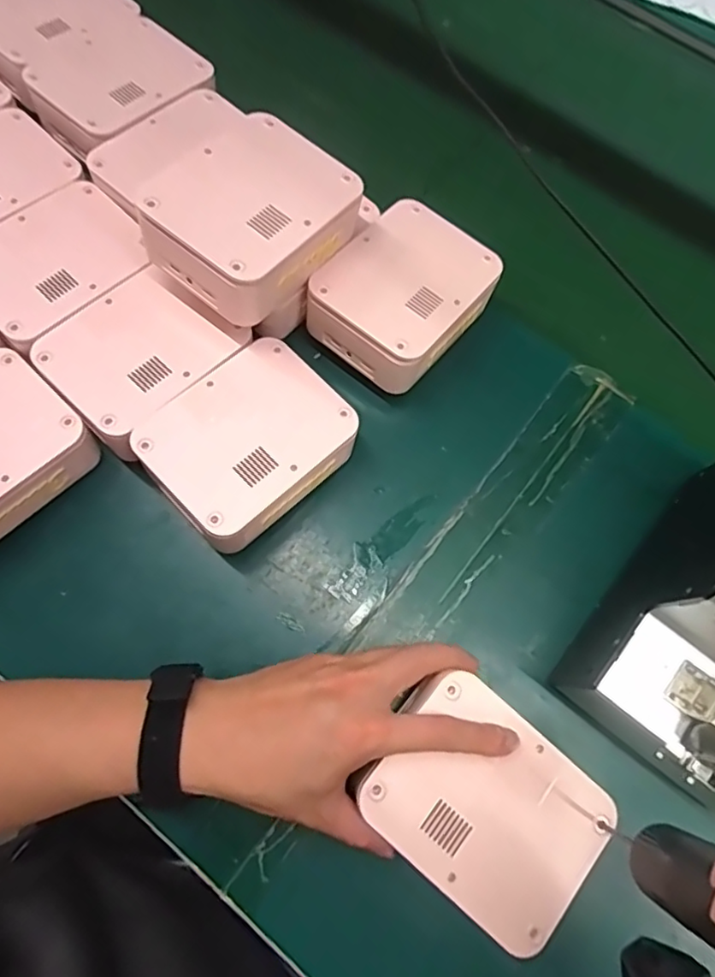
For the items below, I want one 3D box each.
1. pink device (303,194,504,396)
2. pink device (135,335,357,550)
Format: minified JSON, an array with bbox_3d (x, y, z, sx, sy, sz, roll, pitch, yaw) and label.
[{"bbox_3d":[0.035,-0.142,0.448,0.098,0.069,0.129,38,74,11],"label":"pink device"},{"bbox_3d":[-0.074,-0.028,0.413,0.101,0.062,0.129,43,75,12],"label":"pink device"}]

